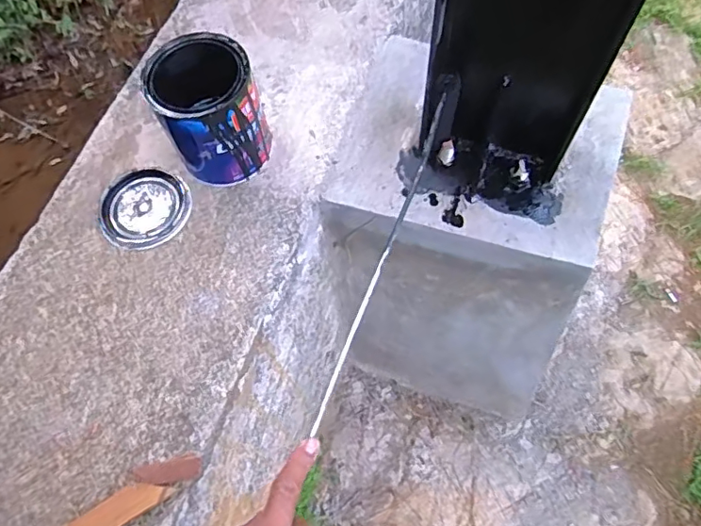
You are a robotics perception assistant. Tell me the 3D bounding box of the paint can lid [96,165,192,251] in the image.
[{"bbox_3d":[-0.233,-0.063,0.635,0.100,0.008,0.097,-1,66,3],"label":"paint can lid"}]

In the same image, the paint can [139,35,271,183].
[{"bbox_3d":[-0.150,-0.164,0.613,0.100,0.124,0.110,-1,66,3],"label":"paint can"}]

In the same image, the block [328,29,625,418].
[{"bbox_3d":[0.167,-0.001,0.896,0.334,0.561,0.322,12,66,8],"label":"block"}]

